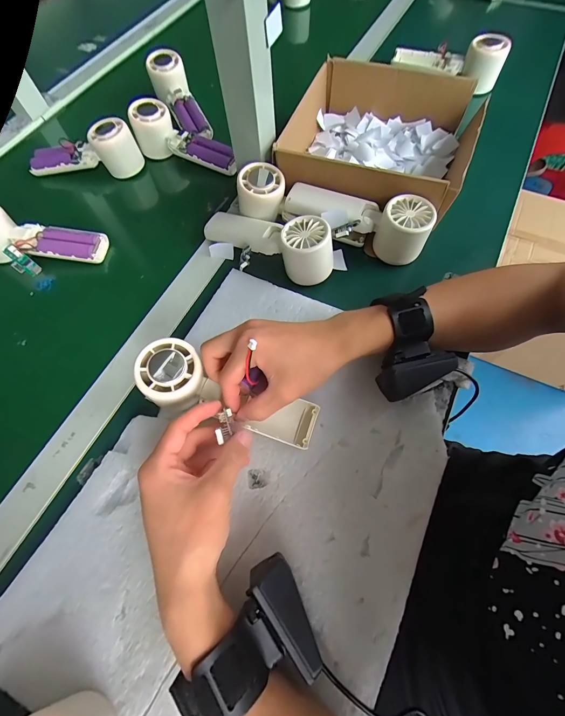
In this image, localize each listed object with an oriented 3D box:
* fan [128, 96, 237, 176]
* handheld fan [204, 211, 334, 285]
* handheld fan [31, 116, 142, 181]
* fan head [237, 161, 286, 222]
[{"bbox_3d":[-0.141,-0.311,0.458,0.159,0.053,0.054,29,71,15],"label":"fan"},{"bbox_3d":[-0.020,-0.138,0.367,0.165,0.050,0.055,24,69,13],"label":"handheld fan"},{"bbox_3d":[-0.285,-0.300,0.461,0.147,0.046,0.046,-2,66,2],"label":"handheld fan"},{"bbox_3d":[-0.026,-0.200,0.385,0.058,0.034,0.055,1,66,4],"label":"fan head"}]

